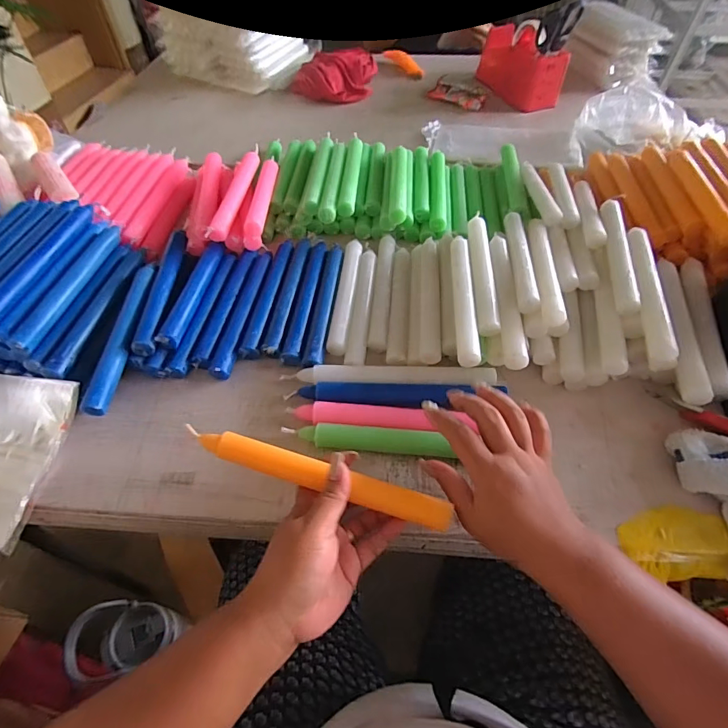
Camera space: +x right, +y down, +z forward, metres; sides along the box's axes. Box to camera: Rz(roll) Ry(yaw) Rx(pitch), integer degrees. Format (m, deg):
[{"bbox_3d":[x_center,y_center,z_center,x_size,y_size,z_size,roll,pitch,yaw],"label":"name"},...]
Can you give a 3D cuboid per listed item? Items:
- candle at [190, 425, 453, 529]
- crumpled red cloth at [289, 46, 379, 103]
[{"bbox_3d":[-0.039,0.089,0.346,0.217,0.013,0.021,16,53,7],"label":"candle"},{"bbox_3d":[-0.066,-0.628,0.942,0.182,0.055,0.168,0,52,1],"label":"crumpled red cloth"}]

